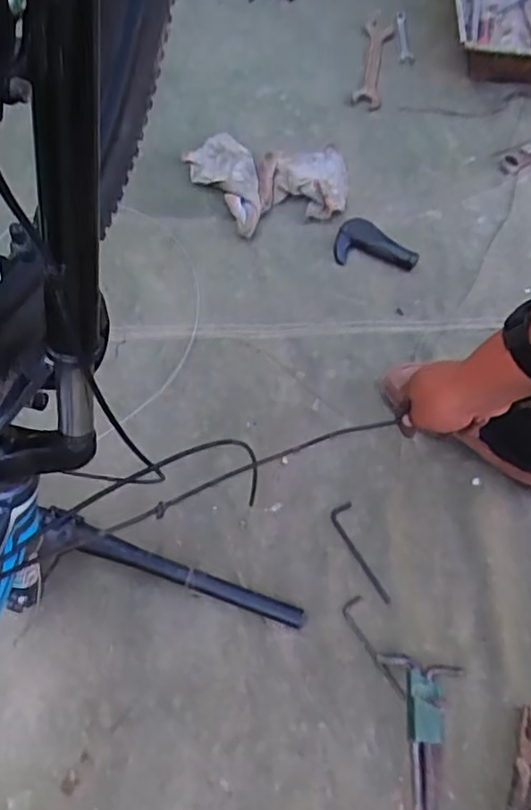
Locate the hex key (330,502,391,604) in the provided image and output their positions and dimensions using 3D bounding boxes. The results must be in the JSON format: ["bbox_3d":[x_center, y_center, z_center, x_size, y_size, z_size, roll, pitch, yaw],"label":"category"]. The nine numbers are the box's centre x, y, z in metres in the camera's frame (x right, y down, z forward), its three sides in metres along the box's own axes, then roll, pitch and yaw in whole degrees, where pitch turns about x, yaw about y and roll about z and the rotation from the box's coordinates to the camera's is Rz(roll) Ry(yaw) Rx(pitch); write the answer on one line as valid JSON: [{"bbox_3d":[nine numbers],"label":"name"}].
[{"bbox_3d":[0.115,0.177,0.767,0.029,0.004,0.126,-20,67,-12],"label":"hex key"}]

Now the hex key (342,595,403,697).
[{"bbox_3d":[0.118,0.273,0.717,0.028,0.004,0.113,-19,66,-12],"label":"hex key"}]

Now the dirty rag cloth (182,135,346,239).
[{"bbox_3d":[0.002,-0.345,1.009,0.259,0.074,0.172,1,64,-3],"label":"dirty rag cloth"}]

